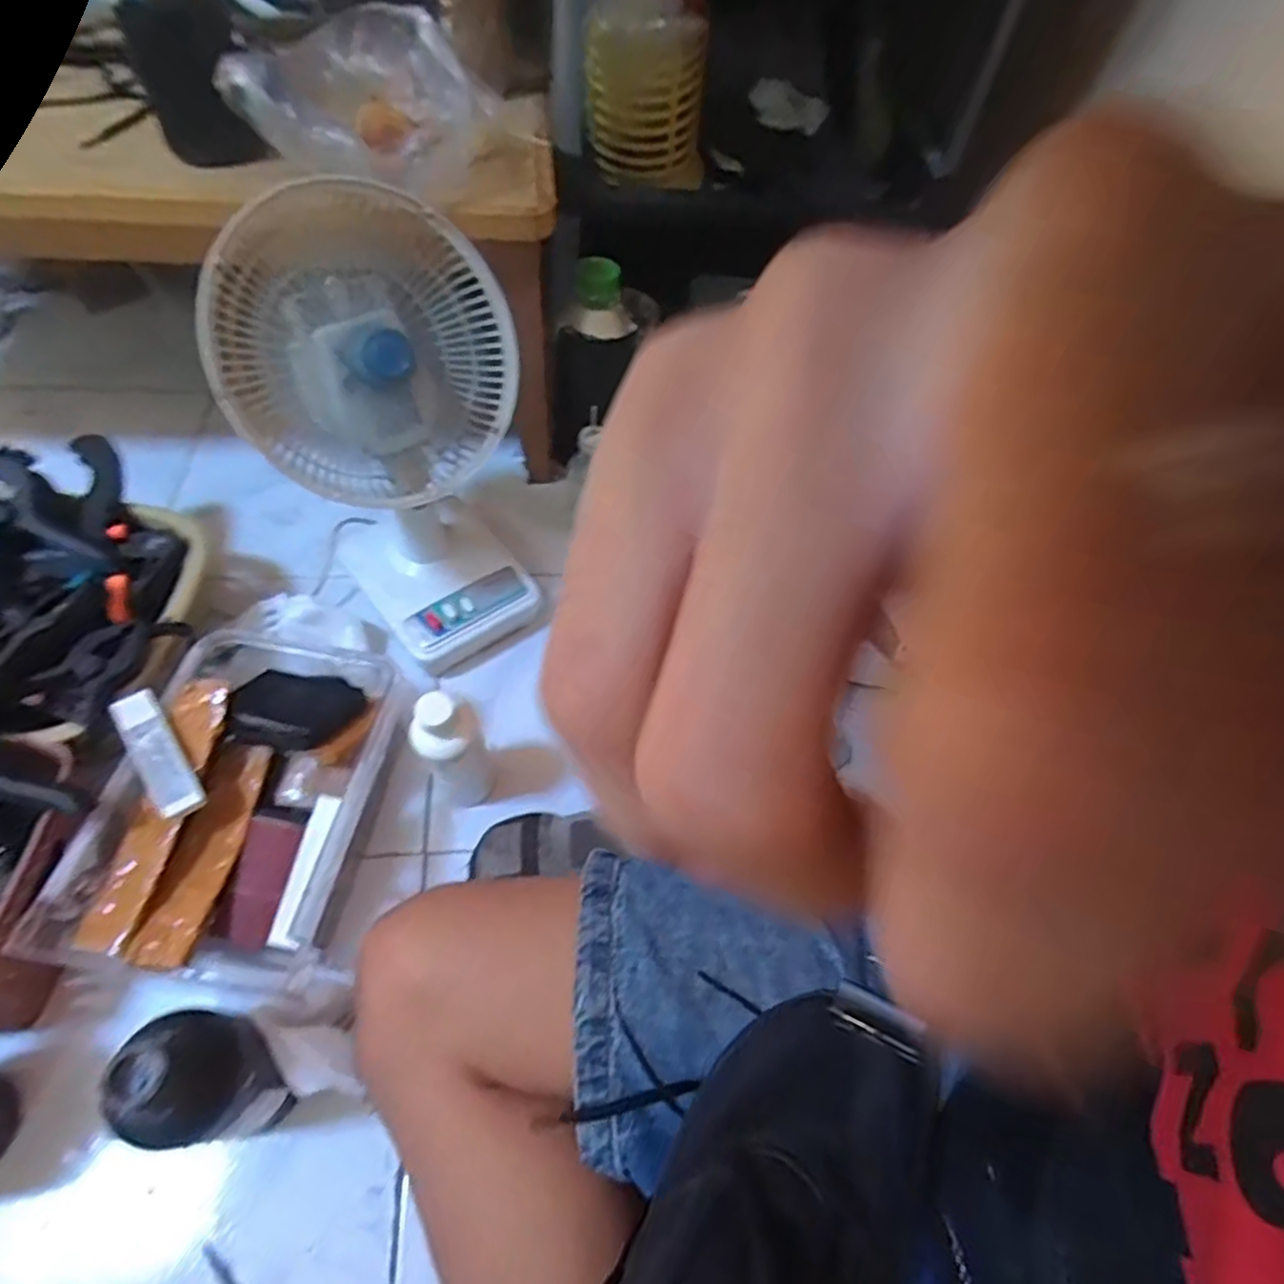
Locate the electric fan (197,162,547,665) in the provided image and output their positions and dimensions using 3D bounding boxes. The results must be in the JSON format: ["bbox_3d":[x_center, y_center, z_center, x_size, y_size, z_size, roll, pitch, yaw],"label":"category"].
[{"bbox_3d":[-0.202,-0.160,0.585,0.202,0.301,0.208,-8,58,-13],"label":"electric fan"}]

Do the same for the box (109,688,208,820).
[{"bbox_3d":[-0.348,0.078,0.498,0.029,0.009,0.109,-31,65,-27],"label":"box"}]

